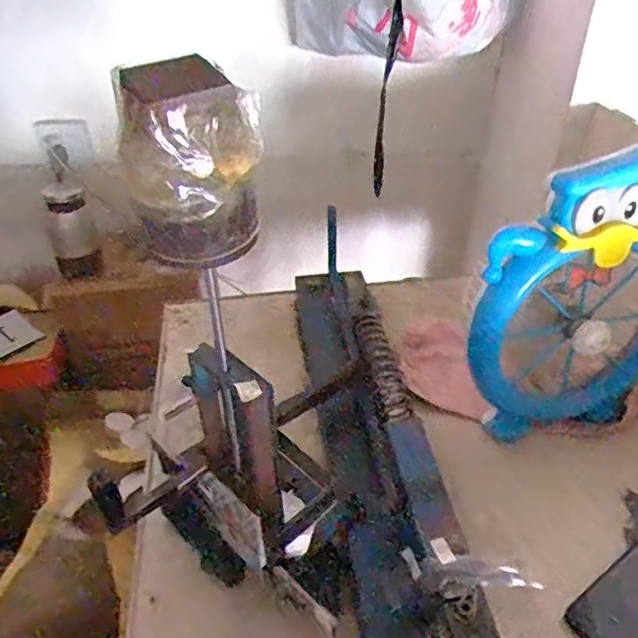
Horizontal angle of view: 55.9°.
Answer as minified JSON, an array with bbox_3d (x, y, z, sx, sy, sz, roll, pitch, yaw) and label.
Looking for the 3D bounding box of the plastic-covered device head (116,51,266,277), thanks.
[{"bbox_3d":[-0.058,-0.071,0.284,0.060,0.090,0.058,-10,38,-12],"label":"plastic-covered device head"}]

